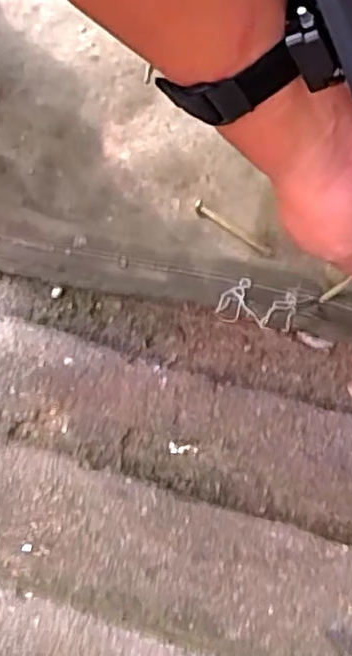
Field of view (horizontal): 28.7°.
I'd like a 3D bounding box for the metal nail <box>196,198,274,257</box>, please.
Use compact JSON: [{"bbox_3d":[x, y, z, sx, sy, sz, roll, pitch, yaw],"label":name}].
[{"bbox_3d":[0.045,-0.081,0.561,0.075,0.005,0.011,35,79,10],"label":"metal nail"}]

